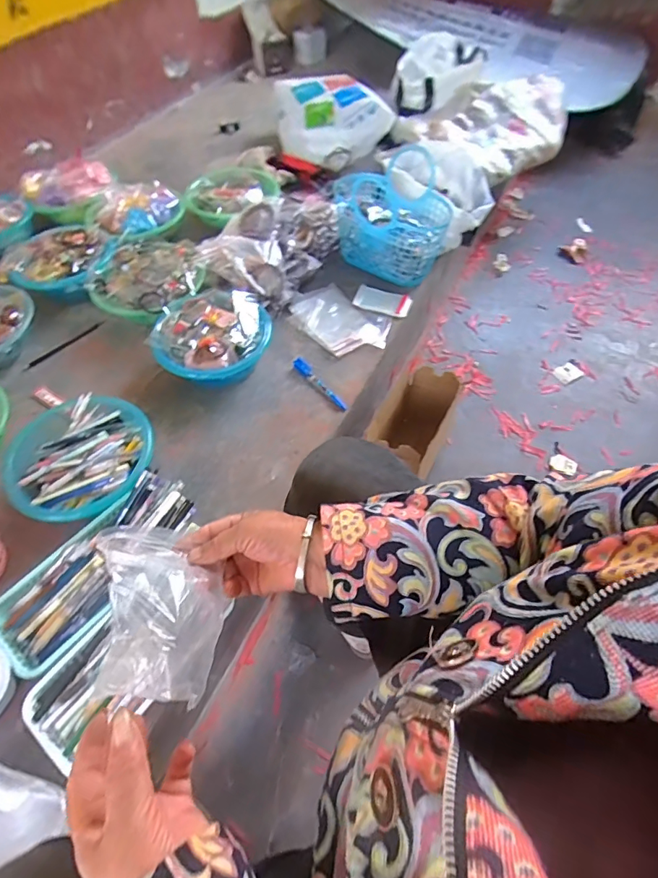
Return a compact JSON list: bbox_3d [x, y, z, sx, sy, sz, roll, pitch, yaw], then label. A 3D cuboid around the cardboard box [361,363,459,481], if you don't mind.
[{"bbox_3d":[0.166,-0.014,0.968,0.114,0.180,0.227,24,60,16],"label":"cardboard box"}]

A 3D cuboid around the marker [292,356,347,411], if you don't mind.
[{"bbox_3d":[-0.019,-0.109,0.902,0.021,0.025,0.154,-35,63,-21],"label":"marker"}]

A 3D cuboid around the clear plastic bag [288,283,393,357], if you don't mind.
[{"bbox_3d":[0.026,-0.262,1.014,0.156,0.011,0.219,-38,64,-22],"label":"clear plastic bag"}]

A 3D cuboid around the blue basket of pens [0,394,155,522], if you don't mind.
[{"bbox_3d":[-0.417,0.031,0.774,0.260,0.079,0.237,0,56,0],"label":"blue basket of pens"}]

